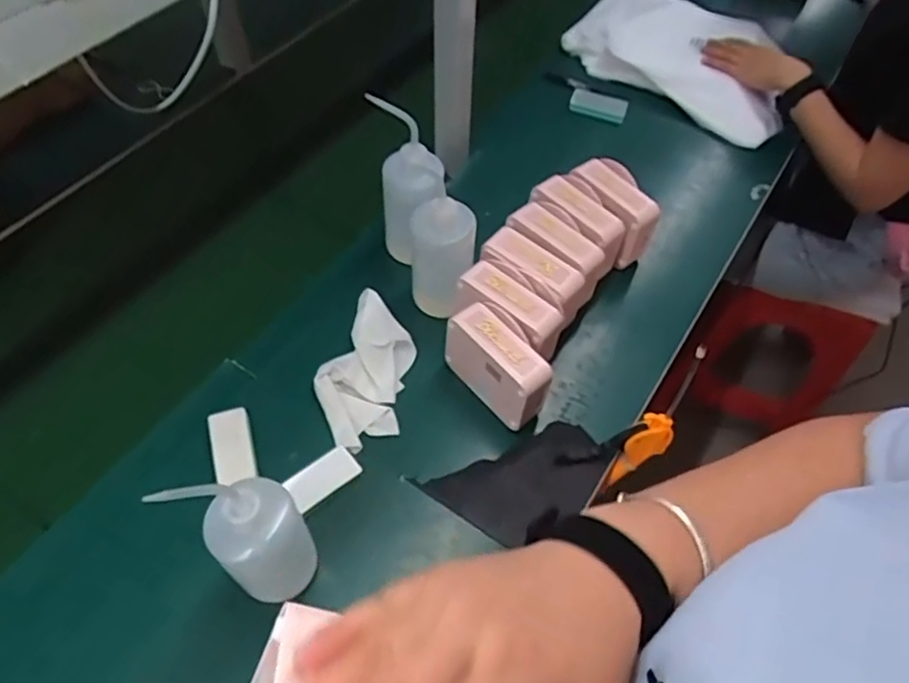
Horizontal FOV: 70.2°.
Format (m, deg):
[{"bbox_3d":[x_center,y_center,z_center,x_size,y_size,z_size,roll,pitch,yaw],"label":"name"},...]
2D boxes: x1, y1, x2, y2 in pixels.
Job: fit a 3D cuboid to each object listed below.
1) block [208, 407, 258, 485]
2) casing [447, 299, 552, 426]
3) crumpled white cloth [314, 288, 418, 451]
[{"bbox_3d":[-0.244,0.113,0.710,0.041,0.011,0.091,-16,58,-13],"label":"block"},{"bbox_3d":[0.053,0.031,0.738,0.055,0.104,0.137,-34,63,-22],"label":"casing"},{"bbox_3d":[-0.105,0.032,0.776,0.100,0.031,0.201,8,56,3],"label":"crumpled white cloth"}]

